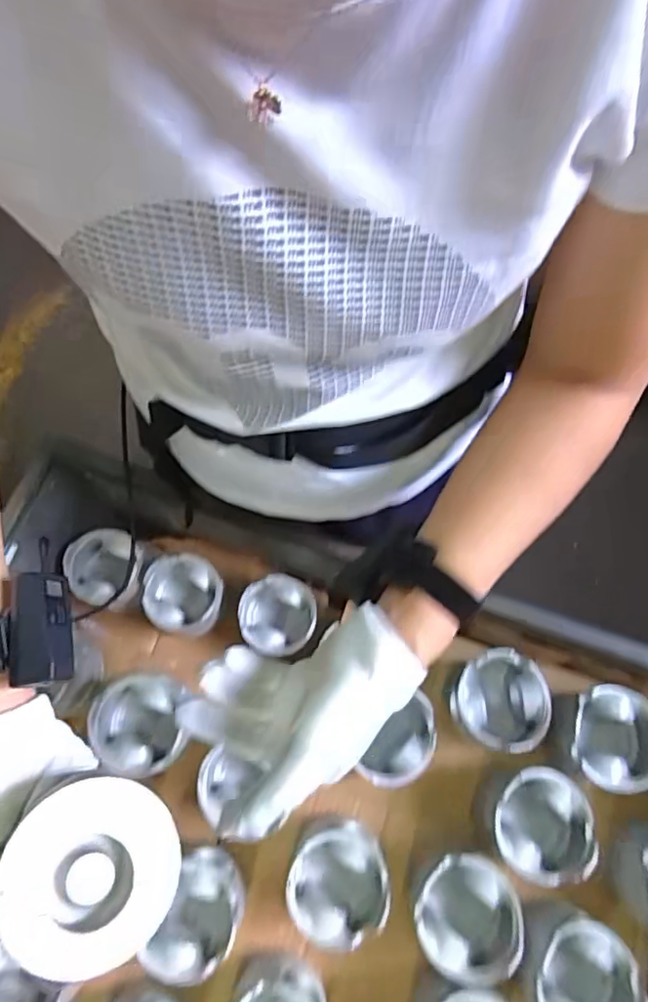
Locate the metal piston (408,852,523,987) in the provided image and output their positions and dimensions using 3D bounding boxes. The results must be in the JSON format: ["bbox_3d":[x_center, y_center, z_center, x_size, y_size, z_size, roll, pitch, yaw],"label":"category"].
[{"bbox_3d":[0.130,0.387,0.553,0.090,0.082,0.094,0,70,1],"label":"metal piston"}]

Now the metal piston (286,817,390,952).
[{"bbox_3d":[0.013,0.365,0.556,0.089,0.075,0.096,0,70,1],"label":"metal piston"}]

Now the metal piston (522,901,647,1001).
[{"bbox_3d":[0.232,0.437,0.533,0.089,0.085,0.090,0,70,1],"label":"metal piston"}]

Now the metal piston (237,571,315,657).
[{"bbox_3d":[-0.055,0.143,0.724,0.091,0.058,0.093,17,71,7],"label":"metal piston"}]

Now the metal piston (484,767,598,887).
[{"bbox_3d":[0.208,0.317,0.573,0.090,0.072,0.097,2,70,2],"label":"metal piston"}]

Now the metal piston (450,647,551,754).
[{"bbox_3d":[0.184,0.209,0.610,0.090,0.071,0.094,0,70,1],"label":"metal piston"}]

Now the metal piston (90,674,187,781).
[{"bbox_3d":[-0.191,0.231,0.595,0.099,0.060,0.094,0,70,1],"label":"metal piston"}]

